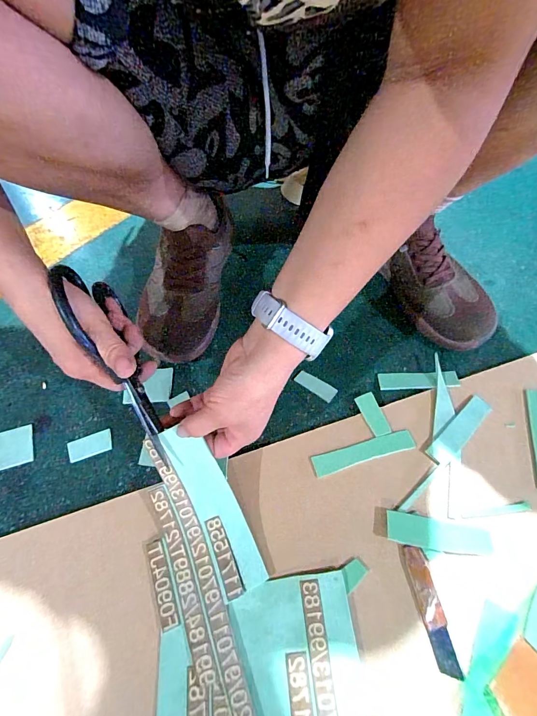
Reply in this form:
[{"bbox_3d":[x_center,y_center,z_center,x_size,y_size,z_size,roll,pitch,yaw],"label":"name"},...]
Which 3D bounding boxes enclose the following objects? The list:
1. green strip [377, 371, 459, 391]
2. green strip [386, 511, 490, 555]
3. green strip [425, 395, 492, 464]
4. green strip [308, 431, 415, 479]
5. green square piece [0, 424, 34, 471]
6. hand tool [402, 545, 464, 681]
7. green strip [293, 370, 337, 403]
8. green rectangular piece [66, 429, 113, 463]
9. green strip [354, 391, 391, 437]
[{"bbox_3d":[0.172,0.026,0.399,0.086,0.006,0.021,-5,63,10],"label":"green strip"},{"bbox_3d":[0.156,0.162,0.317,0.093,0.006,0.026,8,59,7],"label":"green strip"},{"bbox_3d":[0.202,0.076,0.367,0.091,0.005,0.024,-39,65,-20],"label":"green strip"},{"bbox_3d":[0.097,0.097,0.358,0.105,0.005,0.021,-14,59,-7],"label":"green strip"},{"bbox_3d":[-0.281,0.098,0.376,0.046,0.004,0.043,-17,60,-8],"label":"green square piece"},{"bbox_3d":[0.136,0.210,0.293,0.017,0.007,0.091,-8,59,-3],"label":"hand tool"},{"bbox_3d":[0.055,0.032,0.405,0.049,0.006,0.016,30,64,19],"label":"green strip"},{"bbox_3d":[-0.195,0.094,0.376,0.044,0.004,0.025,-19,60,-9],"label":"green rectangular piece"},{"bbox_3d":[0.114,0.061,0.378,0.020,0.007,0.047,-18,60,-9],"label":"green strip"}]

